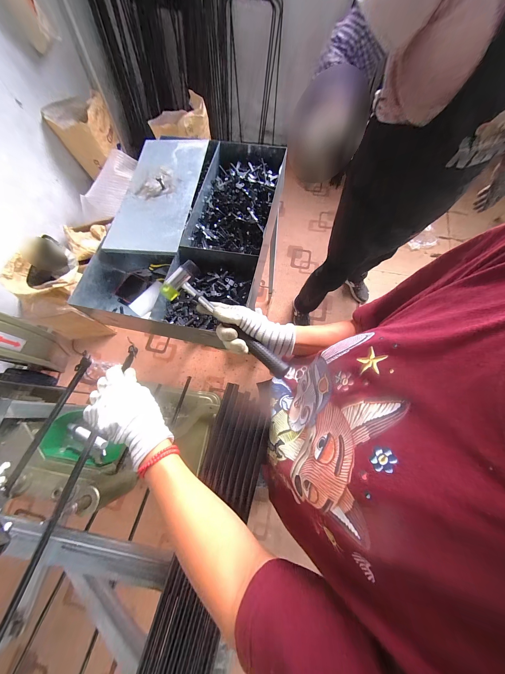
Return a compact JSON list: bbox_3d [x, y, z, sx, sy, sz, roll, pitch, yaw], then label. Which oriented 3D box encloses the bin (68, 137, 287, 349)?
[{"bbox_3d":[-0.178,-0.320,0.628,0.420,0.126,0.651,11,71,6],"label":"bin"}]

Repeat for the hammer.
[{"bbox_3d":[-0.049,-0.029,0.361,0.267,0.033,0.074,41,77,20],"label":"hammer"}]

